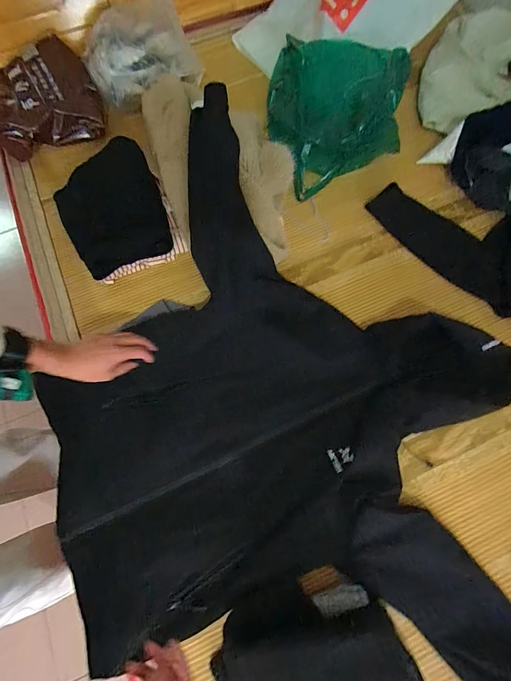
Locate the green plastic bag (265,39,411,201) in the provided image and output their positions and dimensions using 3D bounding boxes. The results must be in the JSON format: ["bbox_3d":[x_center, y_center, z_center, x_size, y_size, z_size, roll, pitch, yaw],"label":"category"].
[{"bbox_3d":[0.201,-0.557,0.803,0.346,0.115,0.401,3,73,2],"label":"green plastic bag"}]

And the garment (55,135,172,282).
[{"bbox_3d":[-0.346,-0.319,0.777,0.243,0.053,0.326,-27,74,-7],"label":"garment"}]

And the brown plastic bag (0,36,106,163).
[{"bbox_3d":[-0.591,-0.642,0.846,0.313,0.095,0.316,-28,75,-7],"label":"brown plastic bag"}]

